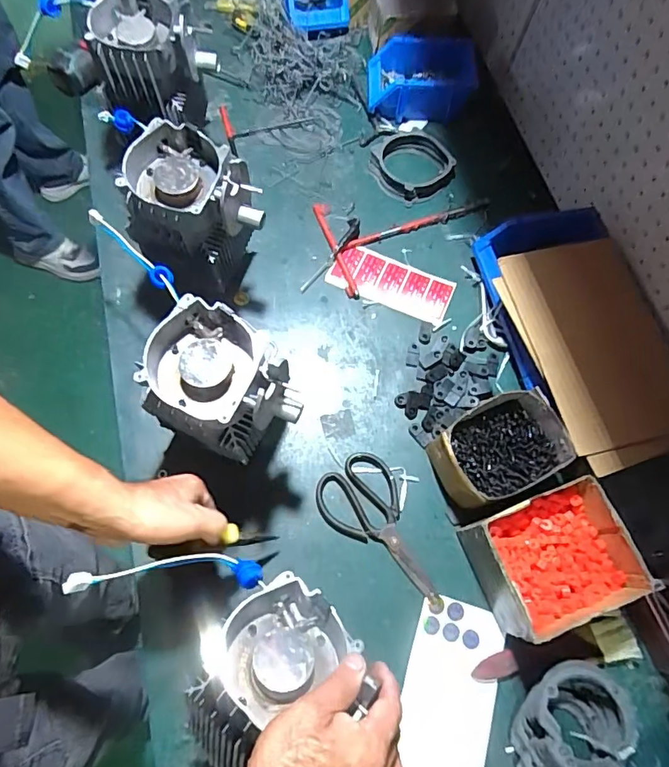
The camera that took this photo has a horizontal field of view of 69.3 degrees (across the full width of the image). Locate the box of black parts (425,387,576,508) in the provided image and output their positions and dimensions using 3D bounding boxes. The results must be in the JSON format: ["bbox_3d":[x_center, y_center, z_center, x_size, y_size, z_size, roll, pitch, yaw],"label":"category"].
[{"bbox_3d":[0.204,0.087,0.617,0.151,0.088,0.115,-26,74,-12],"label":"box of black parts"}]

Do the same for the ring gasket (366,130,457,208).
[{"bbox_3d":[0.130,-0.368,0.816,0.122,0.028,0.128,0,70,0],"label":"ring gasket"}]

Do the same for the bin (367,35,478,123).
[{"bbox_3d":[0.149,-0.532,0.843,0.181,0.073,0.115,8,70,0],"label":"bin"}]

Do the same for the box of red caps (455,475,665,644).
[{"bbox_3d":[0.249,0.202,0.568,0.159,0.094,0.138,-19,72,-10],"label":"box of red caps"}]

